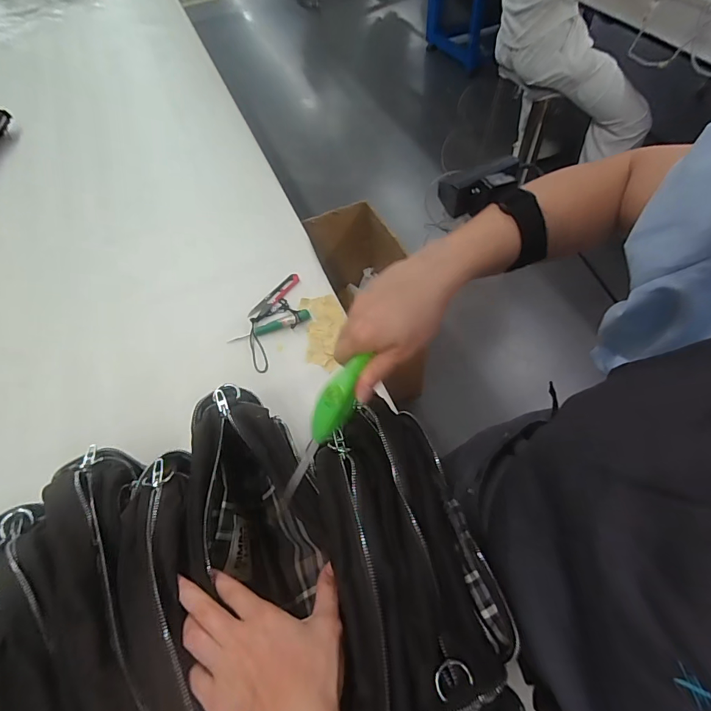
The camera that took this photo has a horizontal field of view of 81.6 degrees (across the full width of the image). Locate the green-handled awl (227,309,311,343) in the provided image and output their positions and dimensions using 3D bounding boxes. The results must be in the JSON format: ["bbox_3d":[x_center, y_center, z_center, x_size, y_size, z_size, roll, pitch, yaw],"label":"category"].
[{"bbox_3d":[-0.131,-0.044,0.625,0.126,0.020,0.016,-14,58,-4],"label":"green-handled awl"}]

